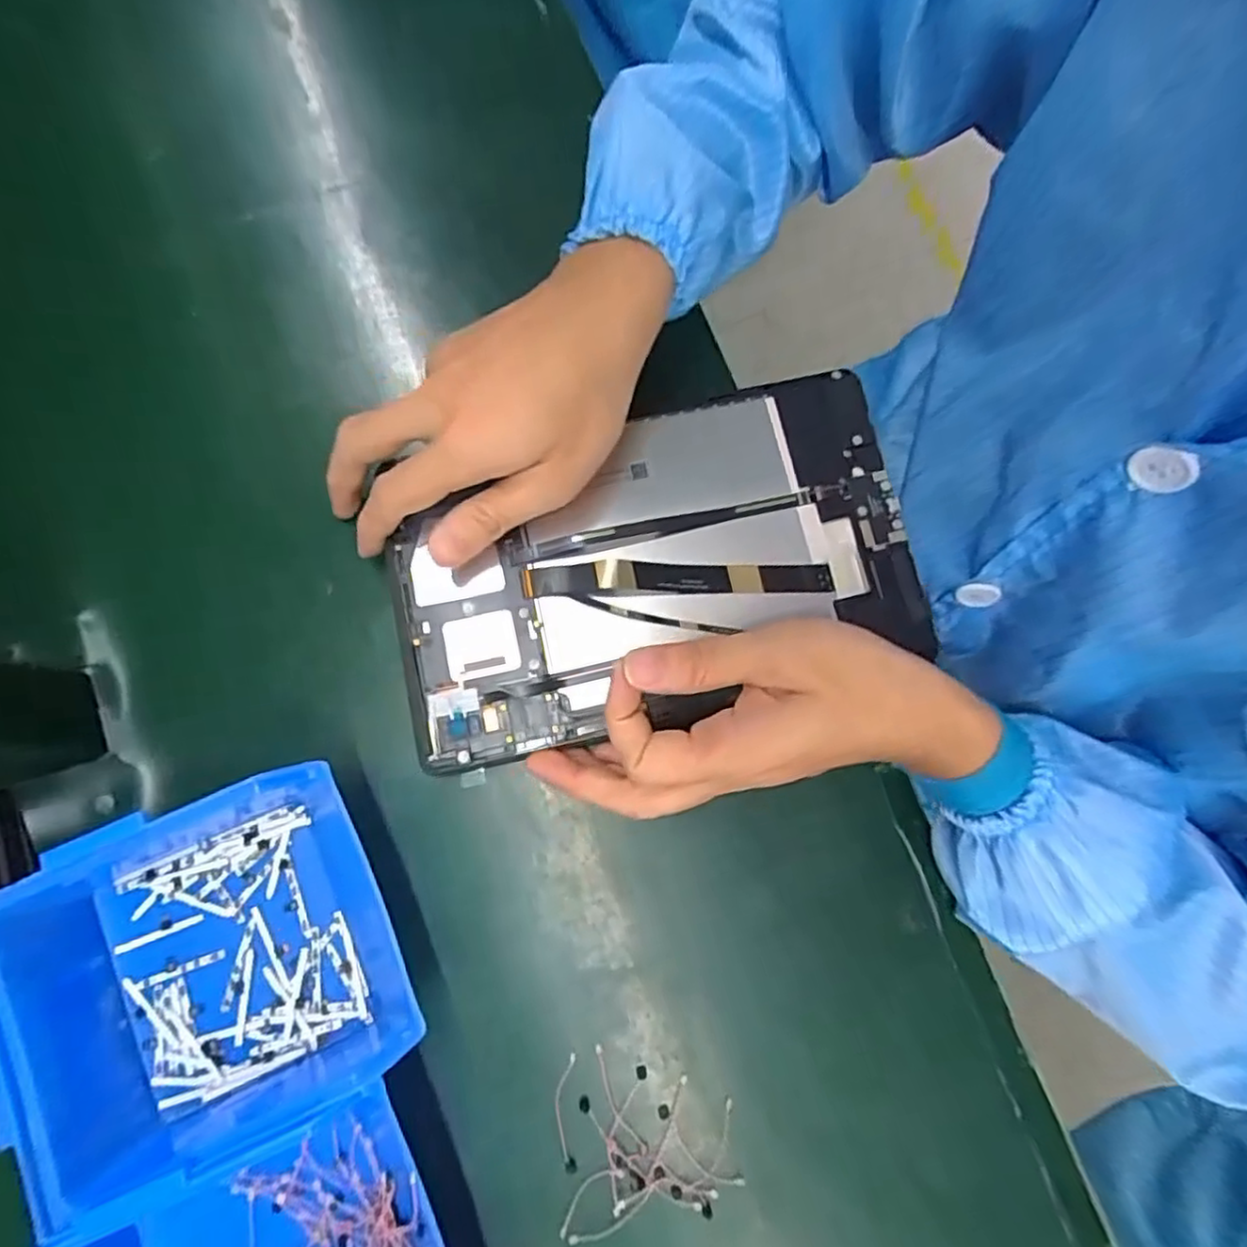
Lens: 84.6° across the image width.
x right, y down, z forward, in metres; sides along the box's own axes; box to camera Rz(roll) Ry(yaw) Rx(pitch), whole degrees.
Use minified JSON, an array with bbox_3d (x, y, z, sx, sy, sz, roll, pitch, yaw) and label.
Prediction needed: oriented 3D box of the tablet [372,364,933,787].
[{"bbox_3d":[0.014,-0.030,0.323,0.240,0.013,0.143,-13,80,-3],"label":"tablet"}]

